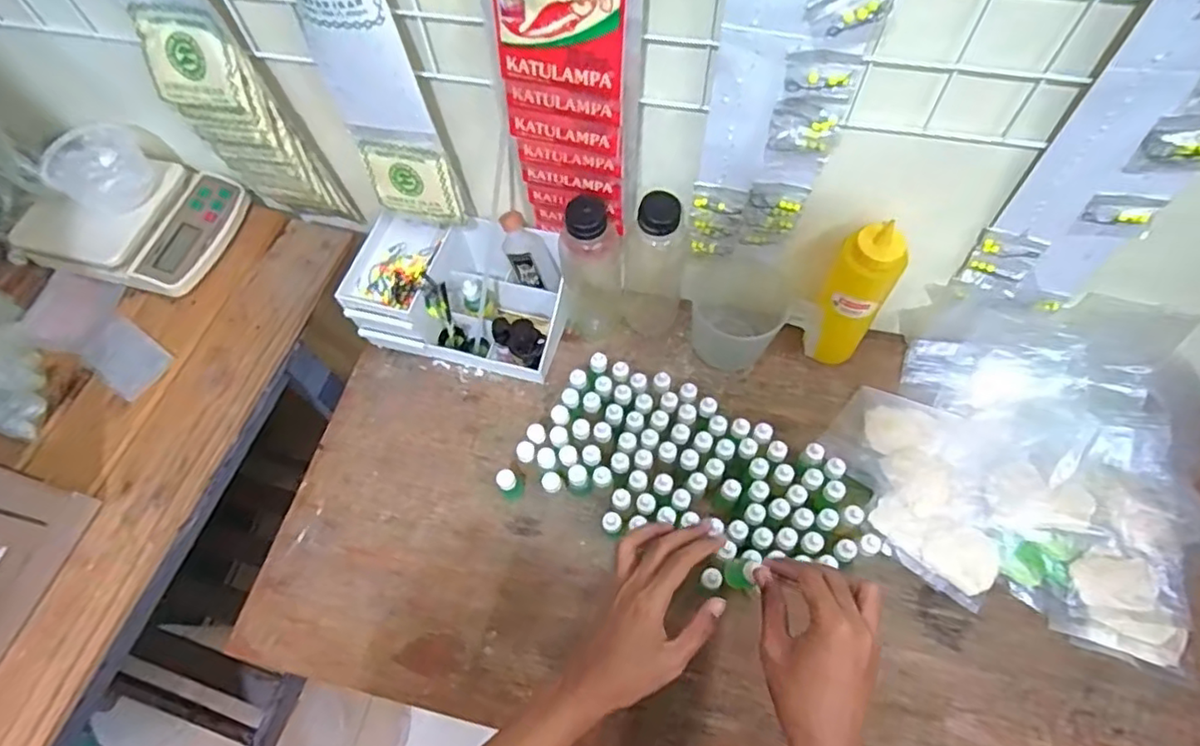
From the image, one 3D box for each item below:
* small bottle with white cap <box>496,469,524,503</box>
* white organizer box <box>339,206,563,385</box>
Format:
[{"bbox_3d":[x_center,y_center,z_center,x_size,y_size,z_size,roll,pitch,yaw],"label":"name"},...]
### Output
[{"bbox_3d":[-0.093,0.116,0.652,0.023,0.045,0.021,-1,63,3],"label":"small bottle with white cap"},{"bbox_3d":[-0.155,-0.093,0.723,0.225,0.102,0.142,9,63,8],"label":"white organizer box"}]

